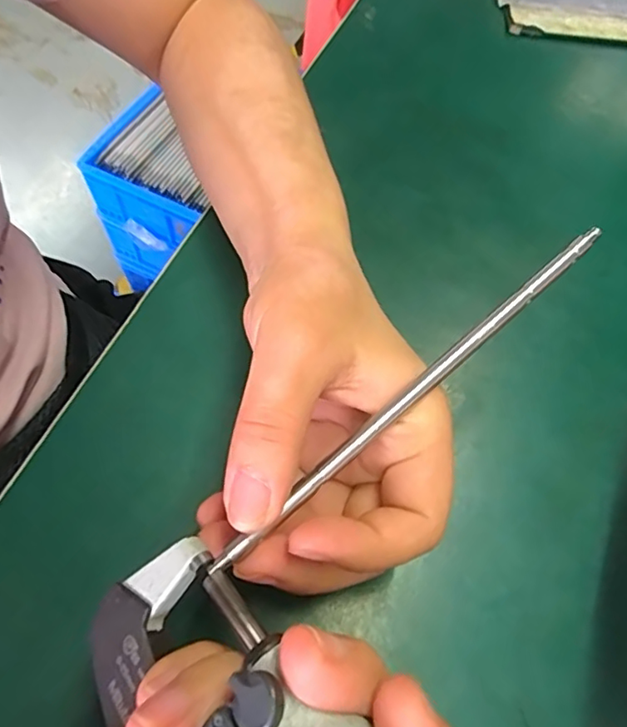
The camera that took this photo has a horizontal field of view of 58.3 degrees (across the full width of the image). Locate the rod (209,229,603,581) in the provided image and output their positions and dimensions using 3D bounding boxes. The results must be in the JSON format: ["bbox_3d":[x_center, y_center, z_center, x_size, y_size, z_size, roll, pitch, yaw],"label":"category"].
[{"bbox_3d":[0.033,0.007,0.172,0.158,0.009,0.006,-40,68,-13],"label":"rod"}]

